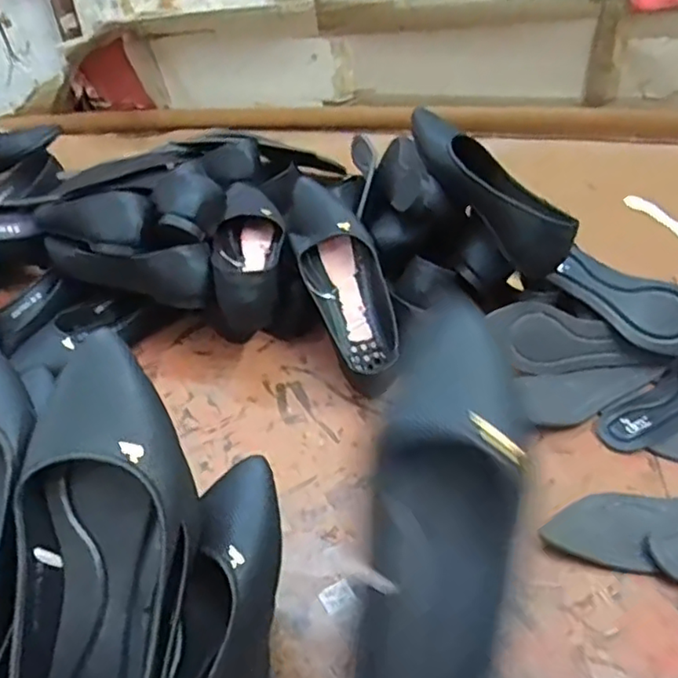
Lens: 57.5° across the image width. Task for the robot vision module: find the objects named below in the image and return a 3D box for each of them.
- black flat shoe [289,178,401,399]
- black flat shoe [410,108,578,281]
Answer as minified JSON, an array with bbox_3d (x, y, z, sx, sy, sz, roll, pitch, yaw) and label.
[{"bbox_3d":[0.006,-0.060,0.702,0.075,0.065,0.246,-20,86,-18],"label":"black flat shoe"},{"bbox_3d":[0.165,-0.174,0.695,0.064,0.077,0.240,-32,74,-28],"label":"black flat shoe"}]

